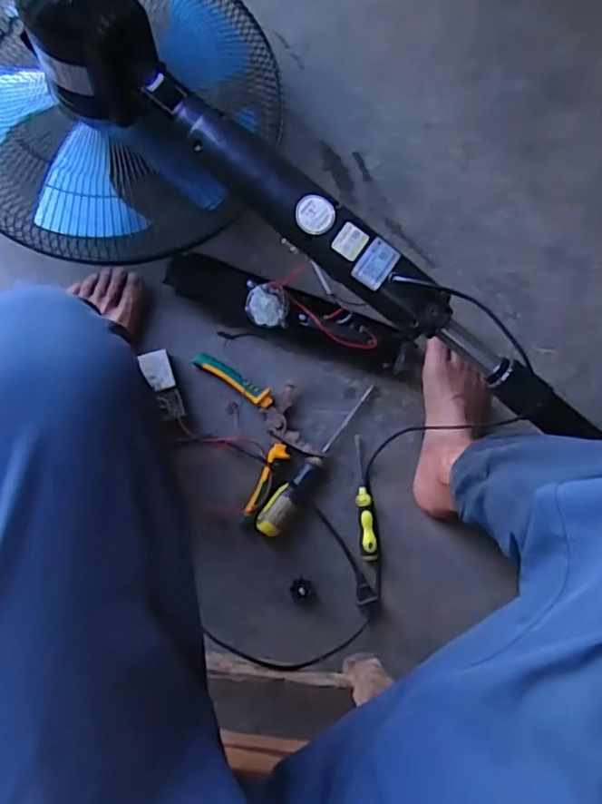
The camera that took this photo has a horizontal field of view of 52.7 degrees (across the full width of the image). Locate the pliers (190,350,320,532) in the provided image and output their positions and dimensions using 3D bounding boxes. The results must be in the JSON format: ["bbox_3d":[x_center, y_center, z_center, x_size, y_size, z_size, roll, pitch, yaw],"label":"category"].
[{"bbox_3d":[-0.047,0.033,0.737,0.104,0.014,0.207,-18,92,-7],"label":"pliers"}]

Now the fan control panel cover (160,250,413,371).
[{"bbox_3d":[-0.007,-0.105,0.756,0.322,0.052,0.060,17,83,-6],"label":"fan control panel cover"}]

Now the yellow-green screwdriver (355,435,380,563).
[{"bbox_3d":[0.079,0.121,0.761,0.028,0.028,0.153,-8,91,-8],"label":"yellow-green screwdriver"}]

